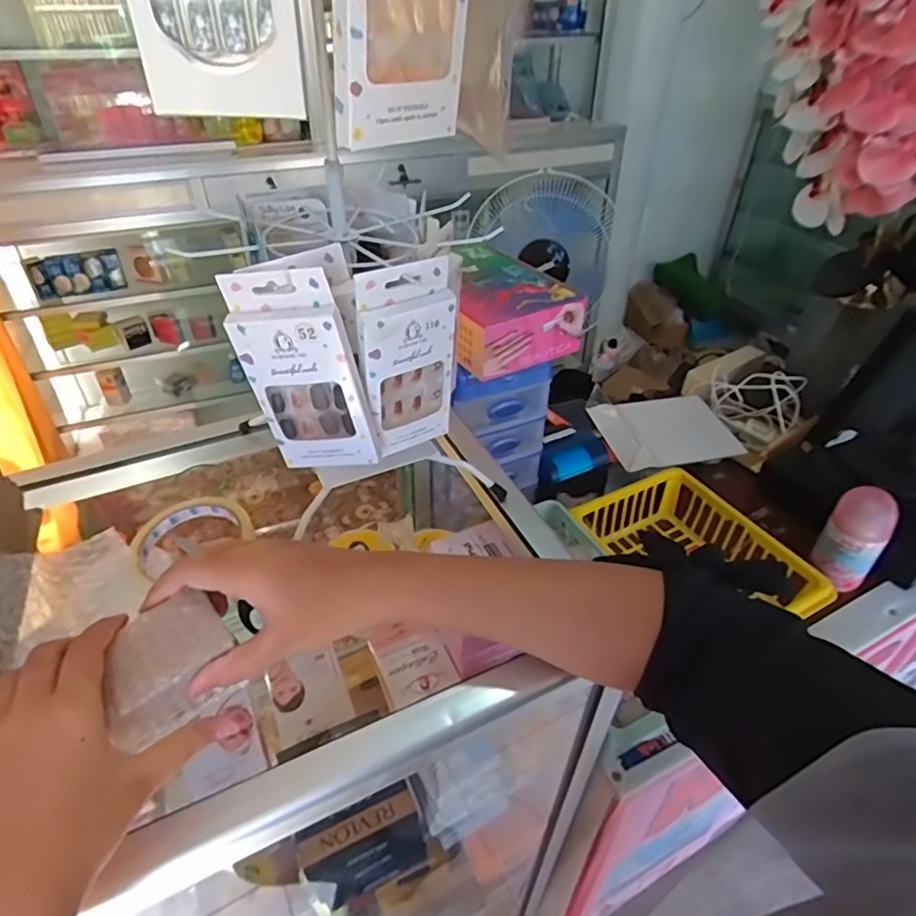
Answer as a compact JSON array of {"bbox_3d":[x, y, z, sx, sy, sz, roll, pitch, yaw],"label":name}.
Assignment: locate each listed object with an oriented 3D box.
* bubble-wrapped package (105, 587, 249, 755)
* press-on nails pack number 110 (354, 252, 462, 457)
[{"bbox_3d":[-0.178,0.129,0.364,0.053,0.049,0.073,31,48,32],"label":"bubble-wrapped package"},{"bbox_3d":[-0.032,-0.065,0.409,0.073,0.135,0.013,-21,44,-24],"label":"press-on nails pack number 110"}]

